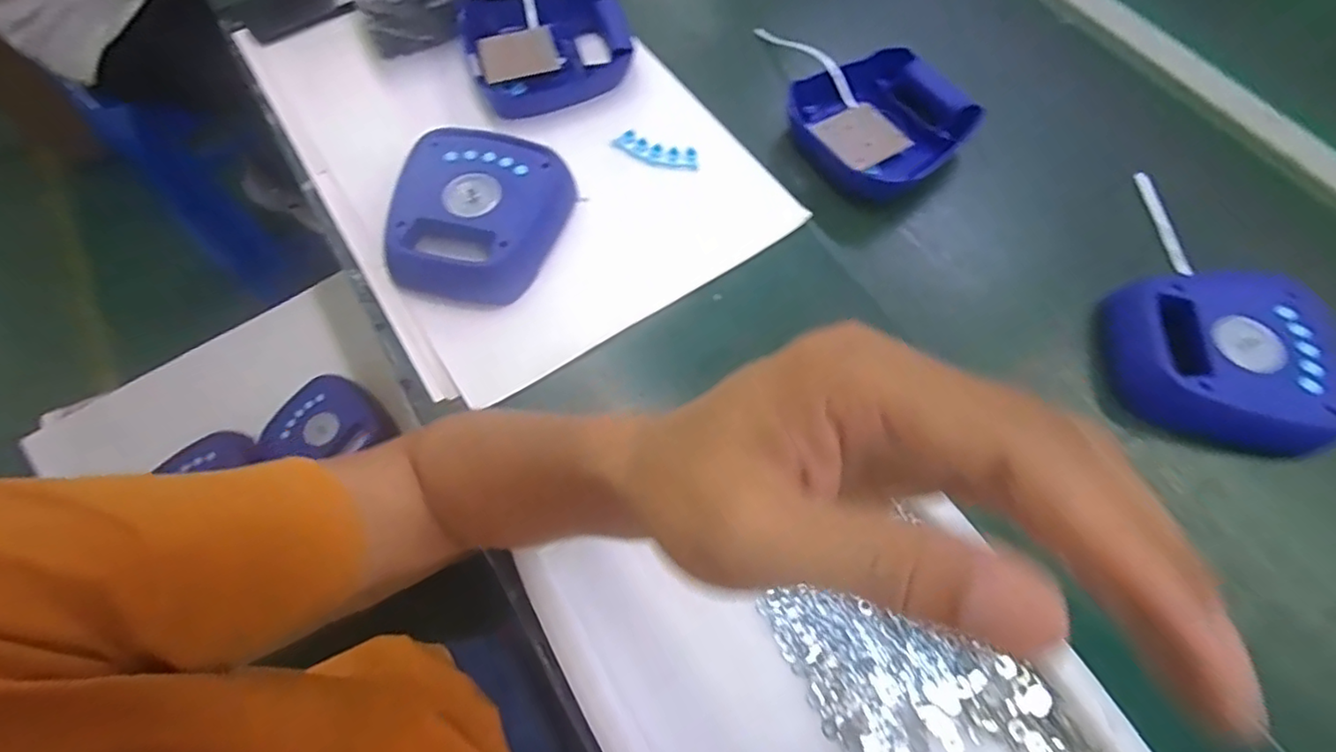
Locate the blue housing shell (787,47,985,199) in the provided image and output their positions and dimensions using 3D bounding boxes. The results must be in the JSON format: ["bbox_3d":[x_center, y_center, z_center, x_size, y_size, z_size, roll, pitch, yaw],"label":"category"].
[{"bbox_3d":[0.230,-0.271,0.647,0.164,0.056,0.166,-34,70,-14],"label":"blue housing shell"}]

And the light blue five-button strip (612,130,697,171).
[{"bbox_3d":[-0.013,-0.238,0.632,0.091,0.004,0.028,19,83,7],"label":"light blue five-button strip"}]

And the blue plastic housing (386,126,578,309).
[{"bbox_3d":[-0.184,-0.153,0.571,0.159,0.044,0.171,16,67,7],"label":"blue plastic housing"}]

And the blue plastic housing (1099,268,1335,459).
[{"bbox_3d":[0.485,-0.018,0.527,0.167,0.057,0.149,13,66,6],"label":"blue plastic housing"}]

